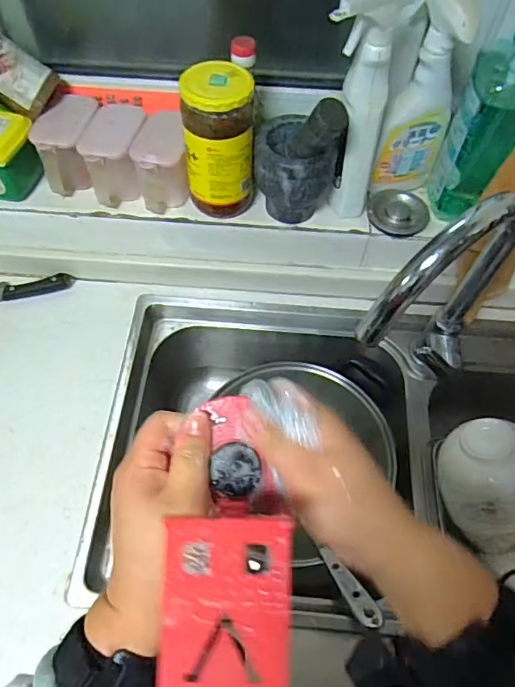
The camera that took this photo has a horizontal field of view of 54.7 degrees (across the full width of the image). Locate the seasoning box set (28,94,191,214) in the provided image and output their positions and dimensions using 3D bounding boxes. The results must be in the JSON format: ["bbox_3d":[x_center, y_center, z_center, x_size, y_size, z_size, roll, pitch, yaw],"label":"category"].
[{"bbox_3d":[-0.186,-0.257,0.675,0.202,0.075,0.134,14,62,7],"label":"seasoning box set"}]

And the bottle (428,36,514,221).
[{"bbox_3d":[0.273,-0.264,0.574,0.084,0.248,0.087,30,65,15],"label":"bottle"}]

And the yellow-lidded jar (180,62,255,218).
[{"bbox_3d":[-0.047,-0.243,0.617,0.084,0.173,0.078,0,61,-1],"label":"yellow-lidded jar"}]

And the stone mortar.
[{"bbox_3d":[0.050,-0.220,0.641,0.096,0.111,0.098,0,61,-1],"label":"stone mortar"}]

